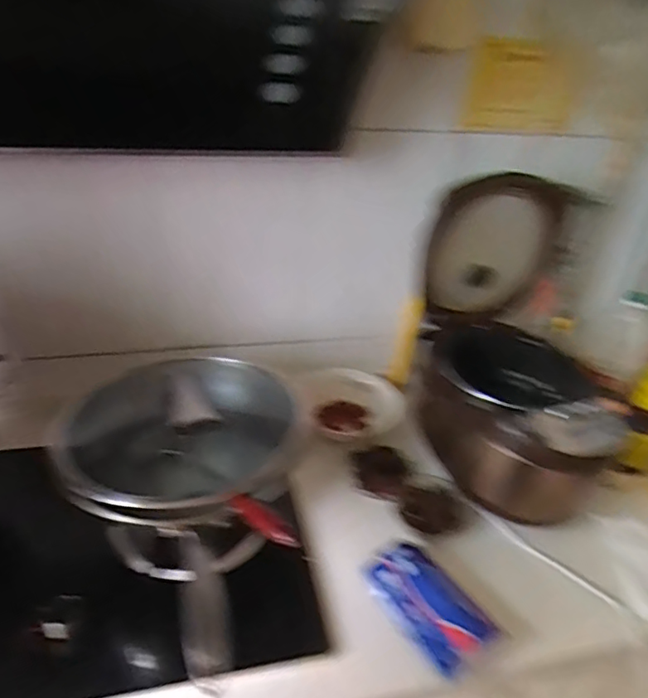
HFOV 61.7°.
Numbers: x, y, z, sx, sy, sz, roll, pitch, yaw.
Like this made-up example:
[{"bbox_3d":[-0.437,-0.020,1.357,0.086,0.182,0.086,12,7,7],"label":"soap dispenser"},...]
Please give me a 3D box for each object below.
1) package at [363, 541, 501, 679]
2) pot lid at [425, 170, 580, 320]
[{"bbox_3d":[0.143,0.332,0.718,0.094,0.048,0.172,-18,41,-32],"label":"package"},{"bbox_3d":[0.286,-0.164,0.900,0.231,0.246,0.035,-4,36,-16],"label":"pot lid"}]

